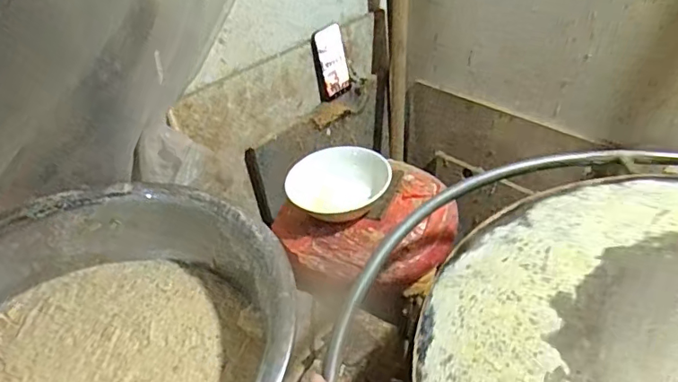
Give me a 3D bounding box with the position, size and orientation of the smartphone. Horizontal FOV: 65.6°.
[{"bbox_3d":[-0.017,-0.287,1.188,0.088,0.158,0.014,-30,33,-35],"label":"smartphone"}]

